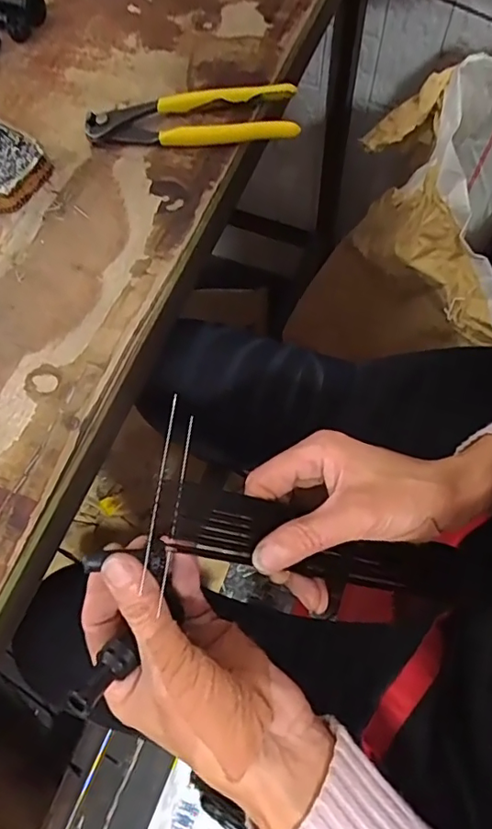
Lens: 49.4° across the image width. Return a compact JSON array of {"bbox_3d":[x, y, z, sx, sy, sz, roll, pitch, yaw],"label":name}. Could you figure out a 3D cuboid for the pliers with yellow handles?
[{"bbox_3d":[-0.043,-0.233,0.421,0.163,0.026,0.045,2,69,3],"label":"pliers with yellow handles"}]

